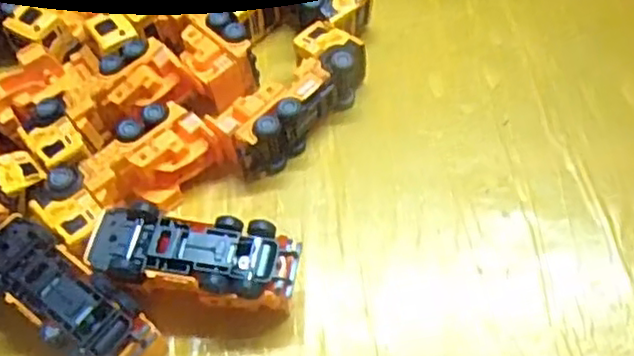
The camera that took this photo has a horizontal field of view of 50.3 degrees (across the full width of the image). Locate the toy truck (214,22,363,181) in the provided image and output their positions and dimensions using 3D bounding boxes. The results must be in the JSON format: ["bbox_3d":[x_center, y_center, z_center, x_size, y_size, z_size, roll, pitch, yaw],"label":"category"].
[{"bbox_3d":[-0.013,-0.046,0.409,0.040,0.039,0.101,32,66,22],"label":"toy truck"}]

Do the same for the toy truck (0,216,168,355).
[{"bbox_3d":[-0.126,0.065,0.346,0.102,0.042,0.038,31,65,21],"label":"toy truck"}]

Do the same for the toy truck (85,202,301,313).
[{"bbox_3d":[-0.062,0.046,0.353,0.106,0.042,0.040,7,59,9],"label":"toy truck"}]

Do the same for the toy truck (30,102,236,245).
[{"bbox_3d":[-0.104,-0.003,0.386,0.103,0.035,0.051,-33,61,-15],"label":"toy truck"}]

